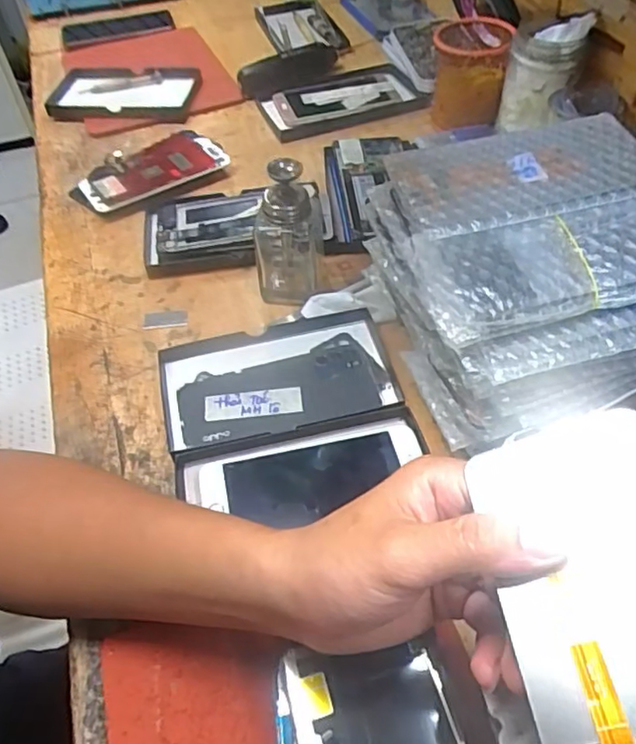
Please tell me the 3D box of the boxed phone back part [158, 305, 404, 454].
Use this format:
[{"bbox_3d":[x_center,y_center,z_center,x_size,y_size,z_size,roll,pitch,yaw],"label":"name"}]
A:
[{"bbox_3d":[-0.032,0.007,0.489,0.181,0.015,0.104,-12,51,-6],"label":"boxed phone back part"}]

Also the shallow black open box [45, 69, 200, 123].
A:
[{"bbox_3d":[-0.246,-0.349,0.771,0.171,0.025,0.106,3,51,7],"label":"shallow black open box"}]

